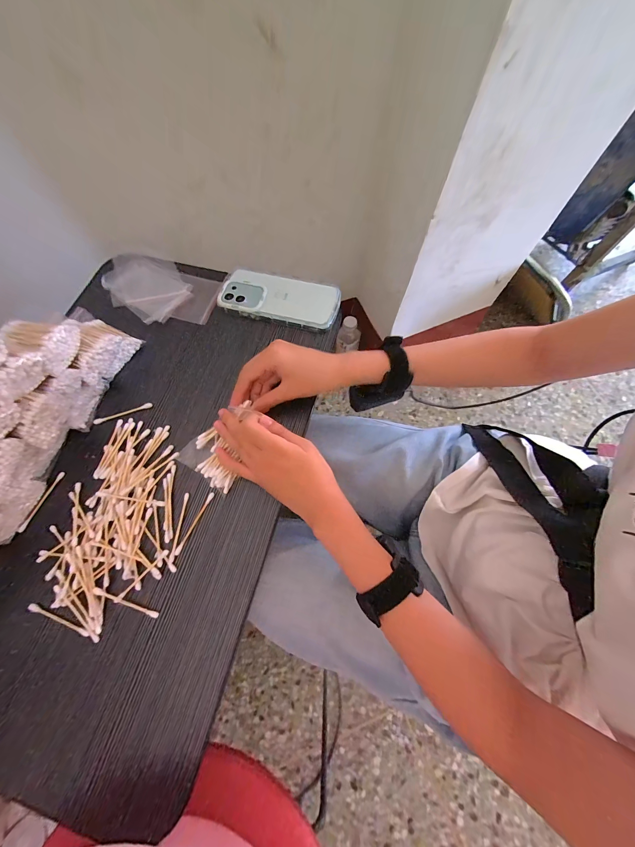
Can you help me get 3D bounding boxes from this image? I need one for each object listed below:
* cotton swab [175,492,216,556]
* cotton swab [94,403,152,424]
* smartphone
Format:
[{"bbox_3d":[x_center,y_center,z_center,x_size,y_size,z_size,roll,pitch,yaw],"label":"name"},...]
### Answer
[{"bbox_3d":[-0.133,0.107,0.308,0.005,0.004,0.069,24,72,9],"label":"cotton swab"},{"bbox_3d":[-0.241,-0.013,0.351,0.068,0.005,0.007,-18,71,-6],"label":"cotton swab"},{"bbox_3d":[-0.054,-0.181,0.404,0.166,0.013,0.074,13,70,5],"label":"smartphone"}]

